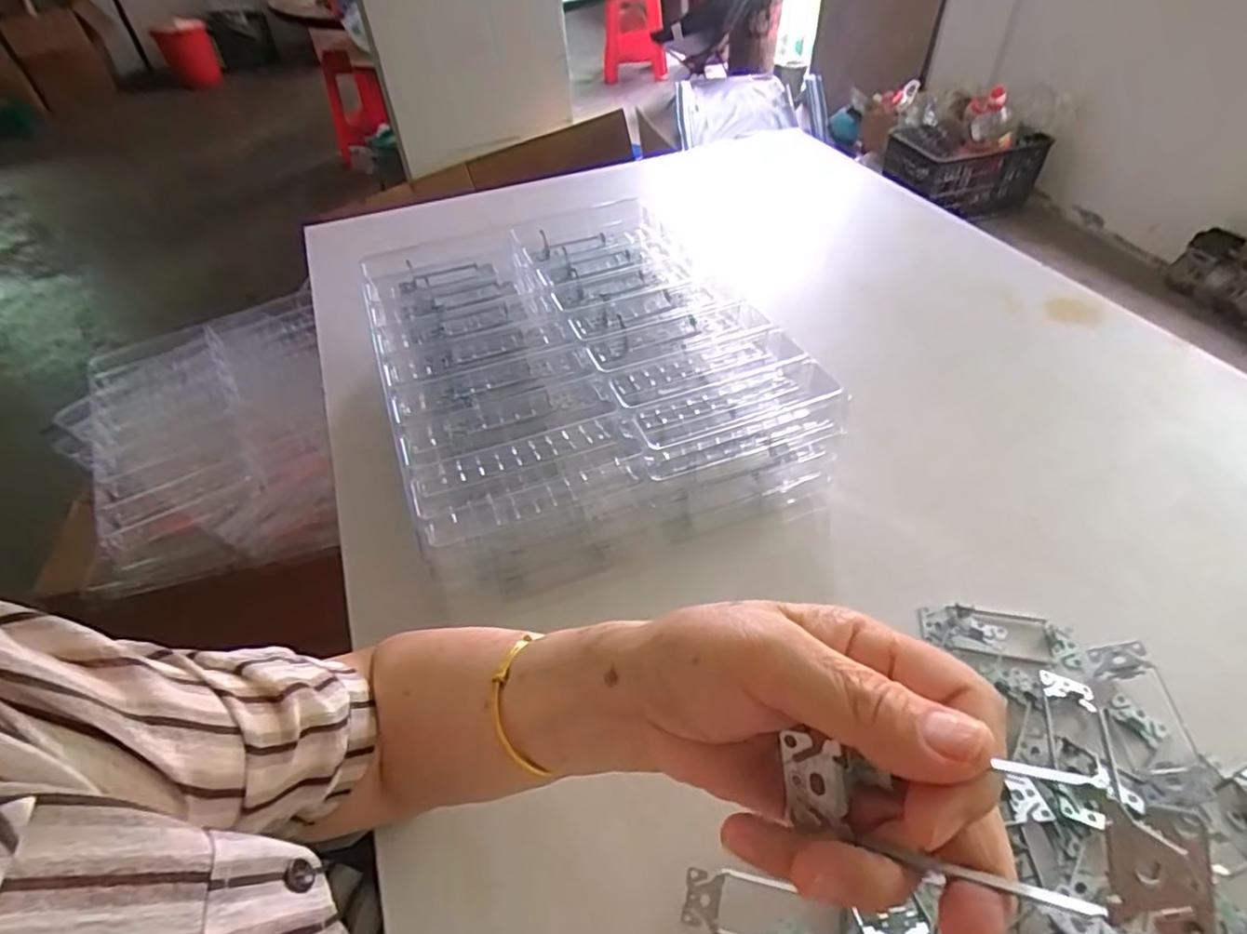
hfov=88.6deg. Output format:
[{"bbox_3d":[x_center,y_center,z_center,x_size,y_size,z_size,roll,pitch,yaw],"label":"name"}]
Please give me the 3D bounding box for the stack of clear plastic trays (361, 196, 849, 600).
[{"bbox_3d":[-0.051,-0.094,0.644,0.326,0.127,0.425,-18,47,-12],"label":"stack of clear plastic trays"}]

